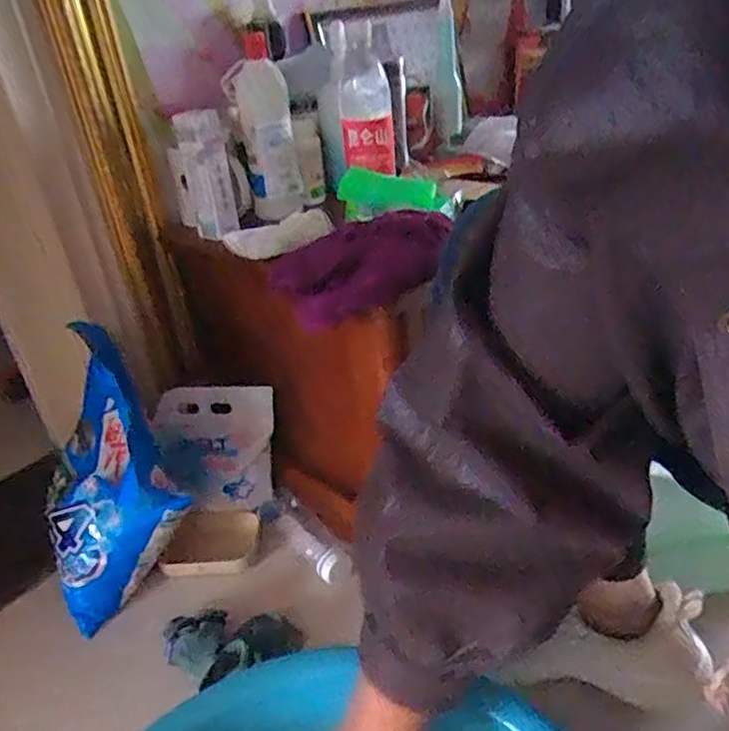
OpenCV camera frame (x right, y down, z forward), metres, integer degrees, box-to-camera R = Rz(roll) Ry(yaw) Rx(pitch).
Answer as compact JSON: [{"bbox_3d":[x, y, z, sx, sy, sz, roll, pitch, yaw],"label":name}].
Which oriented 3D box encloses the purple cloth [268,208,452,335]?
[{"bbox_3d":[-0.003,-0.096,0.591,0.162,0.069,0.056,-25,35,-6],"label":"purple cloth"}]

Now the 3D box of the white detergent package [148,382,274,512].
[{"bbox_3d":[-0.207,0.109,0.849,0.165,0.178,0.032,1,17,2],"label":"white detergent package"}]

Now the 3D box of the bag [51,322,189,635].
[{"bbox_3d":[-0.302,0.136,0.771,0.133,0.358,0.200,5,1,-36],"label":"bag"}]

